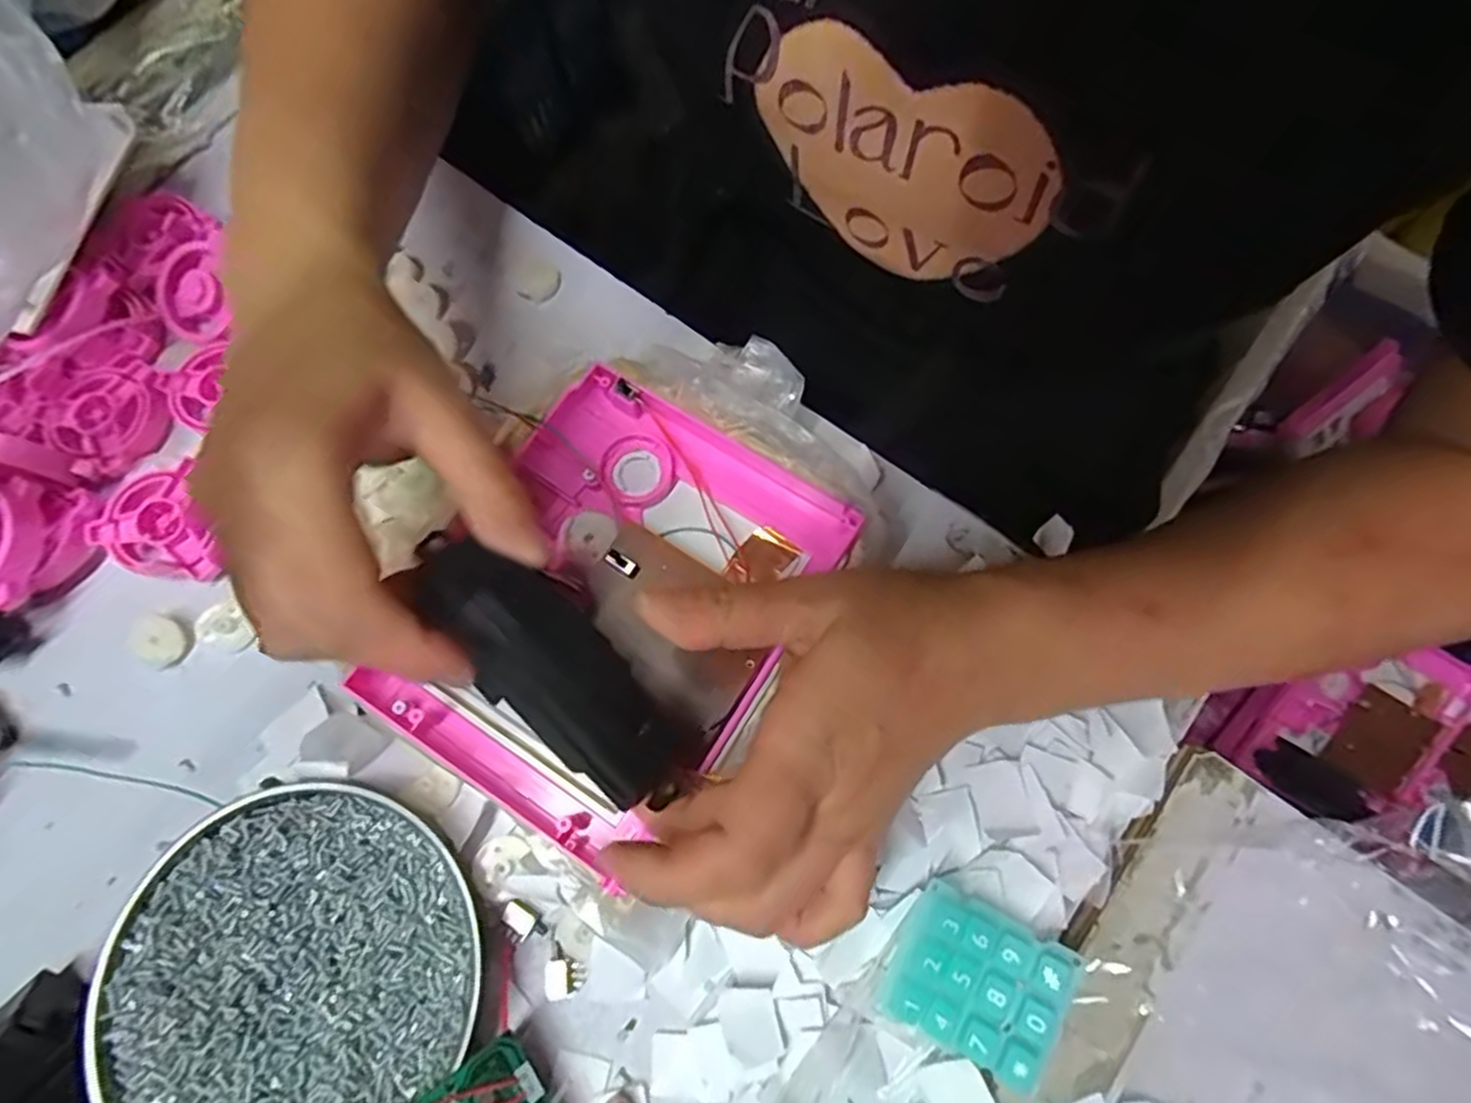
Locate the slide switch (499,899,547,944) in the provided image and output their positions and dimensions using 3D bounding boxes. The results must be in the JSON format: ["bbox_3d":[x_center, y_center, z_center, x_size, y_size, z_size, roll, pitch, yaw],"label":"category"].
[{"bbox_3d":[-0.083,0.145,0.277,0.018,0.004,0.013,32,76,10],"label":"slide switch"}]

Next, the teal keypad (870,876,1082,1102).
[{"bbox_3d":[0.085,0.150,0.249,0.056,0.009,0.047,25,76,13],"label":"teal keypad"}]

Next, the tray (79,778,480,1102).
[{"bbox_3d":[-0.166,0.155,0.262,0.127,0.017,0.122,0,73,1],"label":"tray"}]

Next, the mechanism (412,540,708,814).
[{"bbox_3d":[-0.058,0.037,0.229,0.107,0.023,0.037,47,74,-8],"label":"mechanism"}]

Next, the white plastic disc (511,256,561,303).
[{"bbox_3d":[-0.102,-0.139,0.363,0.025,0.004,0.023,0,73,1],"label":"white plastic disc"}]

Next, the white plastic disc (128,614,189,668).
[{"bbox_3d":[-0.252,0.039,0.312,0.022,0.007,0.020,0,73,1],"label":"white plastic disc"}]

